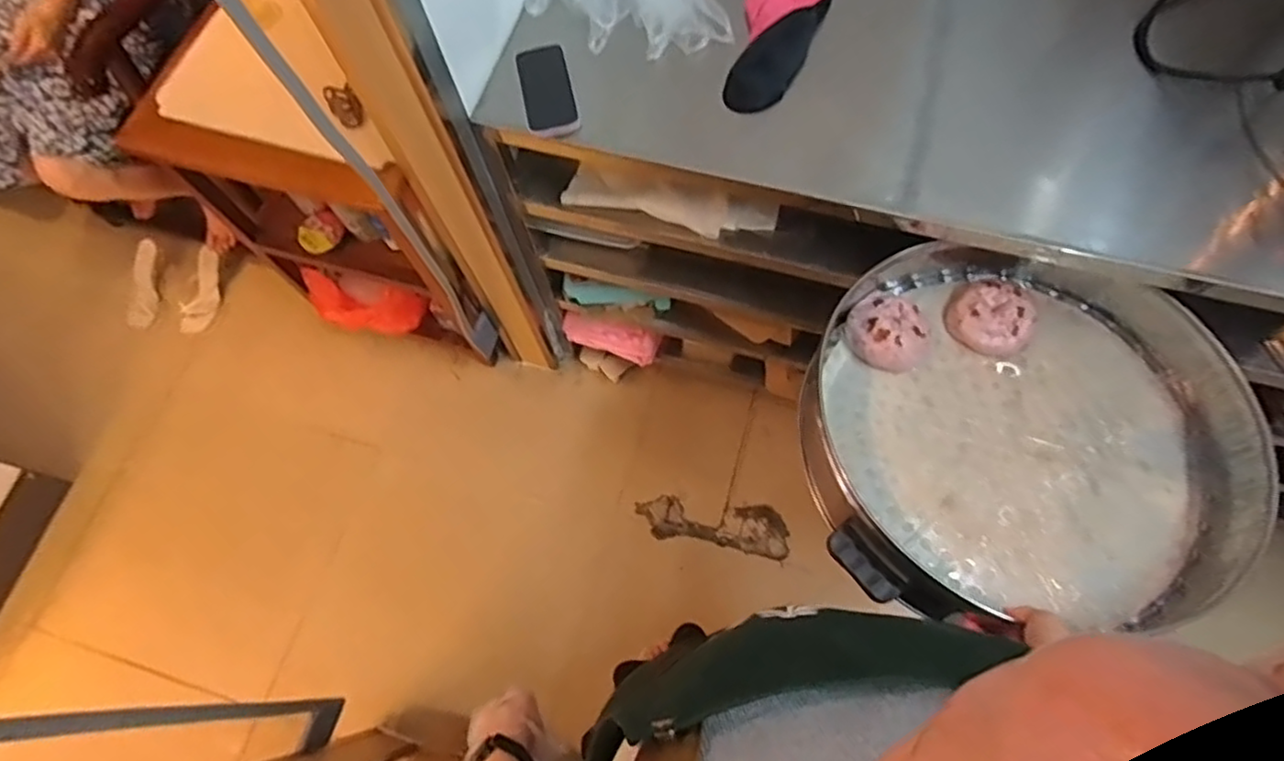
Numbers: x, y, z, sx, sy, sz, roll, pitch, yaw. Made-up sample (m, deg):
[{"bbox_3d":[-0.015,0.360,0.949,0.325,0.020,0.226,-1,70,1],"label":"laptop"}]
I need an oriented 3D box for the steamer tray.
[{"bbox_3d":[0.470,0.040,0.844,0.498,0.116,0.502,0,67,2],"label":"steamer tray"}]

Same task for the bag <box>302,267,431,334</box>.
[{"bbox_3d":[-0.688,-0.194,1.601,0.316,0.192,0.121,19,69,9],"label":"bag"}]

